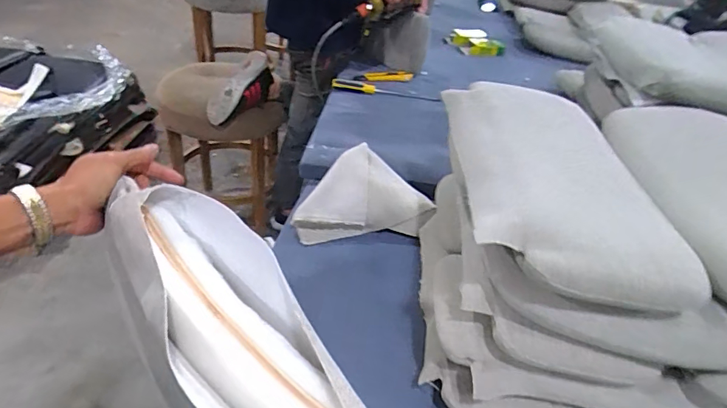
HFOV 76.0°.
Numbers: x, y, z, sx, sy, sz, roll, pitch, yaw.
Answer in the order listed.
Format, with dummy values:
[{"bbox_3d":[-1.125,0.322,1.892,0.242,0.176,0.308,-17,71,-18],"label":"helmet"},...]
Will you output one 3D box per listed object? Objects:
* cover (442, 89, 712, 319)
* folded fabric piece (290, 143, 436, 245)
[{"bbox_3d":[0.227,-0.052,0.573,0.224,0.062,0.426,5,37,-2],"label":"cover"},{"bbox_3d":[0.003,-0.016,0.882,0.241,0.111,0.193,7,37,0],"label":"folded fabric piece"}]

